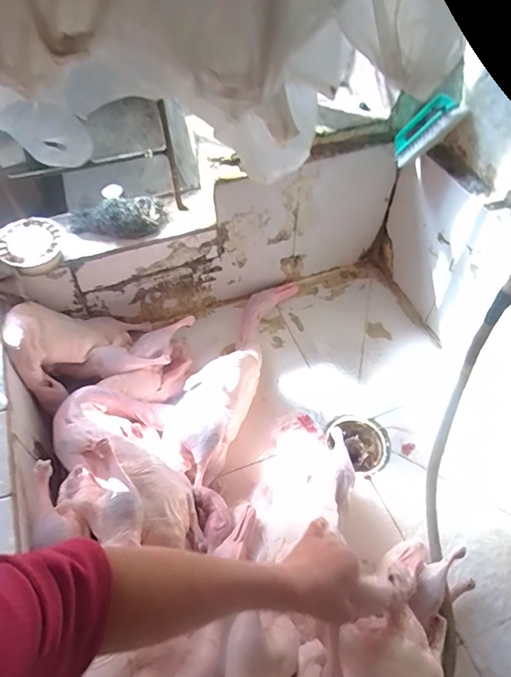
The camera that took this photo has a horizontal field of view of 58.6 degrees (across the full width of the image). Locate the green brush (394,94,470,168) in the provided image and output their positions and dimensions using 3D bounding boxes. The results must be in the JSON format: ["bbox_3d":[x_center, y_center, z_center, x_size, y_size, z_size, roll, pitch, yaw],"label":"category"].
[{"bbox_3d":[0.264,-0.323,0.709,0.055,0.125,0.041,48,62,-7],"label":"green brush"}]

